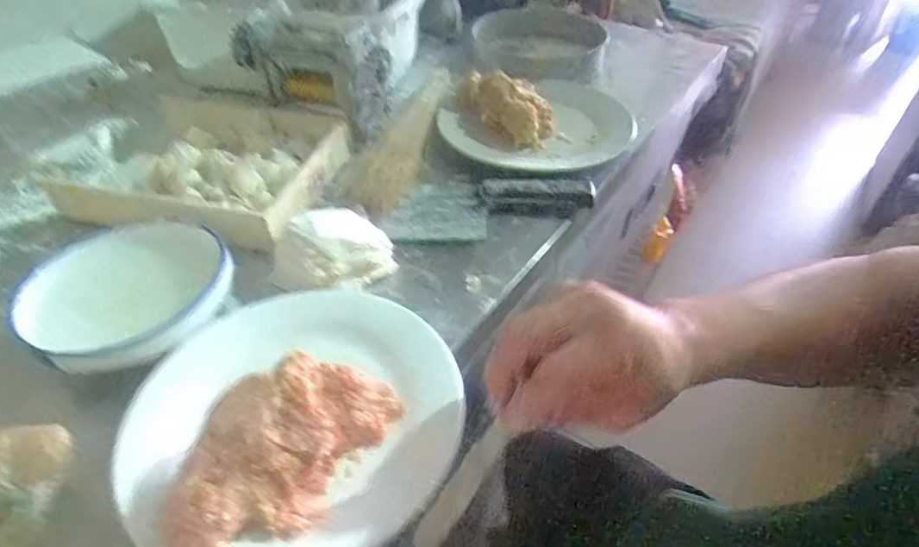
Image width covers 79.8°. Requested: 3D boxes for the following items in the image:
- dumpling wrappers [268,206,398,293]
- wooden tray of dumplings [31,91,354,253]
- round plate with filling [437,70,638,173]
[{"bbox_3d":[-0.112,-0.026,0.494,0.089,0.043,0.106,33,52,29],"label":"dumpling wrappers"},{"bbox_3d":[-0.268,-0.118,0.602,0.262,0.045,0.233,10,44,10],"label":"wooden tray of dumplings"},{"bbox_3d":[0.095,-0.200,0.673,0.238,0.048,0.233,1,44,-1],"label":"round plate with filling"}]

